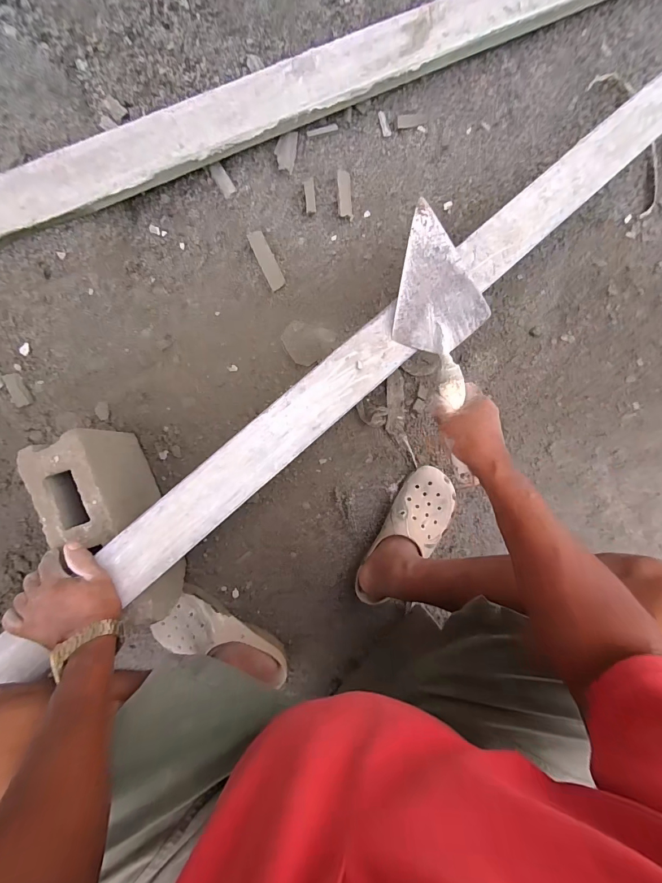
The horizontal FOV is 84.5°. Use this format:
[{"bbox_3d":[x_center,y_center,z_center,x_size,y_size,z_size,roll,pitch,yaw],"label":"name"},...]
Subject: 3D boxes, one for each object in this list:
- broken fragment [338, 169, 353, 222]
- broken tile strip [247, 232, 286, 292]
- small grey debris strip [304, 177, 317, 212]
[{"bbox_3d":[0.027,-0.469,0.694,0.027,0.006,0.082,-12,103,-25],"label":"broken fragment"},{"bbox_3d":[-0.118,-0.335,0.677,0.030,0.004,0.106,-28,100,-16],"label":"broken tile strip"},{"bbox_3d":[-0.038,-0.464,0.687,0.020,0.004,0.061,-8,95,-20],"label":"small grey debris strip"}]

